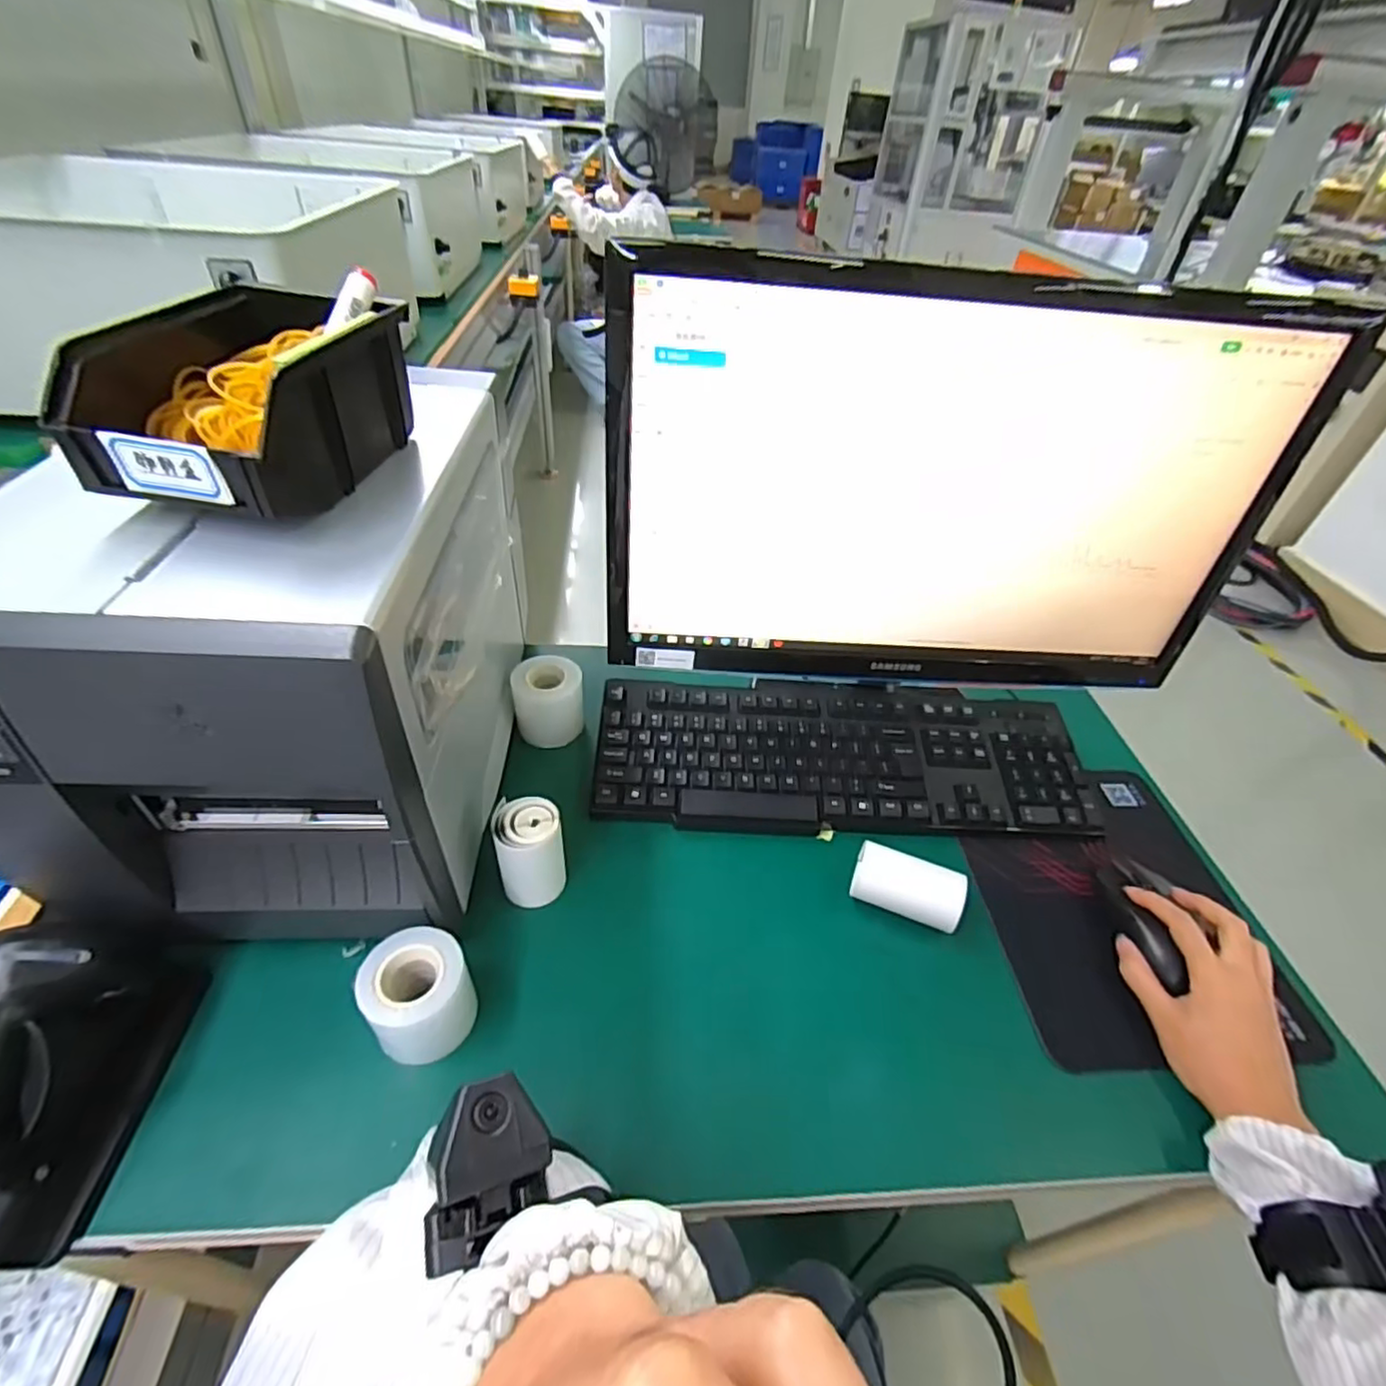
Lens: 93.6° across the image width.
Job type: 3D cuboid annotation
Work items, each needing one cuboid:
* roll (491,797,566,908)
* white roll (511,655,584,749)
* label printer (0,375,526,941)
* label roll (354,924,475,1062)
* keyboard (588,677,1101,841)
[{"bbox_3d":[-0.119,0.121,0.482,0.046,0.076,0.051,-13,46,-20],"label":"roll"},{"bbox_3d":[-0.136,0.008,0.612,0.064,0.063,0.054,-5,44,-13],"label":"white roll"},{"bbox_3d":[-0.277,-0.038,0.489,0.243,0.274,0.366,1,43,-6],"label":"label printer"},{"bbox_3d":[-0.172,0.193,0.413,0.059,0.070,0.058,4,42,-3],"label":"label roll"},{"bbox_3d":[0.132,0.056,0.602,0.429,0.048,0.152,3,42,-3],"label":"keyboard"}]

